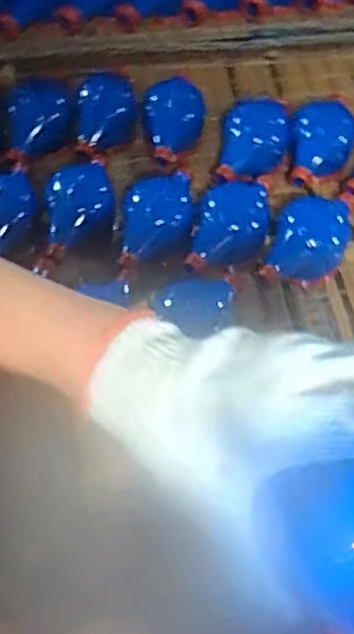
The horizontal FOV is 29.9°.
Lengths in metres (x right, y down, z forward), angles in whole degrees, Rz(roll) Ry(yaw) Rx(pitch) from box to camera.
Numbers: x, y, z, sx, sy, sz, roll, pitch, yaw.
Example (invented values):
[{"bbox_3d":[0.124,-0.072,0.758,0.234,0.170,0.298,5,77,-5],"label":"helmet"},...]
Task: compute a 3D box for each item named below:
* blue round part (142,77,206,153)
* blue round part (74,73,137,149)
[{"bbox_3d":[-0.004,-0.267,0.877,0.081,0.091,0.053,-3,57,-2],"label":"blue round part"},{"bbox_3d":[-0.092,-0.264,0.867,0.080,0.085,0.067,-6,57,-4],"label":"blue round part"}]

